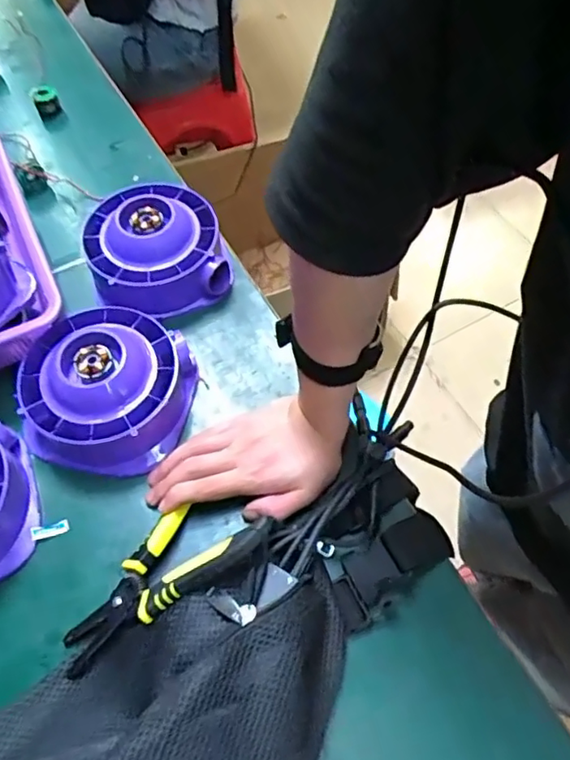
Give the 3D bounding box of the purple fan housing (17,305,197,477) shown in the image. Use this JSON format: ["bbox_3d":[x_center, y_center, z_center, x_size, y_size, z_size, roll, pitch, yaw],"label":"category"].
[{"bbox_3d":[-0.149,0.004,0.487,0.124,0.066,0.131,0,61,1],"label":"purple fan housing"}]

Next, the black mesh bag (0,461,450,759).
[{"bbox_3d":[-0.029,0.186,0.370,0.377,0.076,0.153,-30,64,-15],"label":"black mesh bag"}]

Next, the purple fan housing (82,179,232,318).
[{"bbox_3d":[-0.125,-0.128,0.558,0.127,0.068,0.127,-15,61,-8],"label":"purple fan housing"}]

